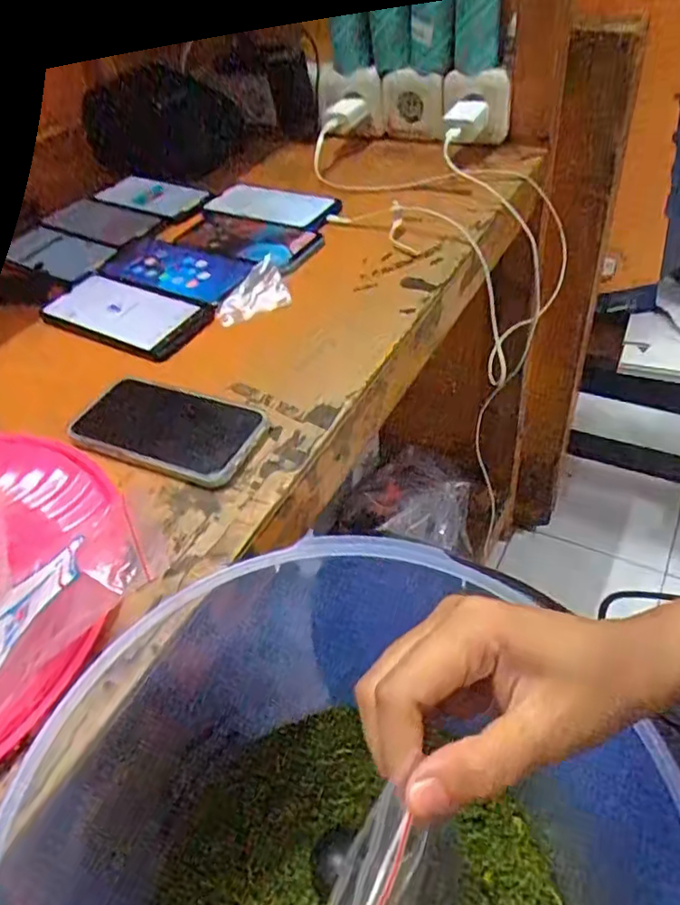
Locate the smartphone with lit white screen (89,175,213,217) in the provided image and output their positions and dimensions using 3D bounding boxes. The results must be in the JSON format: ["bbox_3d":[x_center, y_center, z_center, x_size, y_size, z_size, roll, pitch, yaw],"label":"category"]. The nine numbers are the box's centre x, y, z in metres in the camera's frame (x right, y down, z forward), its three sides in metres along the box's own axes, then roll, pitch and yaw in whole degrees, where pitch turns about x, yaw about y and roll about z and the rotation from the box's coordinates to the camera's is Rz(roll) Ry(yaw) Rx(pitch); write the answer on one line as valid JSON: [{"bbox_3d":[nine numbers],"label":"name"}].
[{"bbox_3d":[-0.237,-0.319,0.766,0.157,0.012,0.064,22,66,24],"label":"smartphone with lit white screen"}]

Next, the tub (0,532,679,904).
[{"bbox_3d":[-0.005,0.223,0.323,0.277,0.215,0.279,-5,44,5],"label":"tub"}]

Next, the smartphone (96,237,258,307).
[{"bbox_3d":[-0.167,-0.192,0.624,0.169,0.009,0.084,21,52,28],"label":"smartphone"}]

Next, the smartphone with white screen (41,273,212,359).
[{"bbox_3d":[-0.203,-0.132,0.580,0.155,0.014,0.079,18,50,26],"label":"smartphone with white screen"}]

